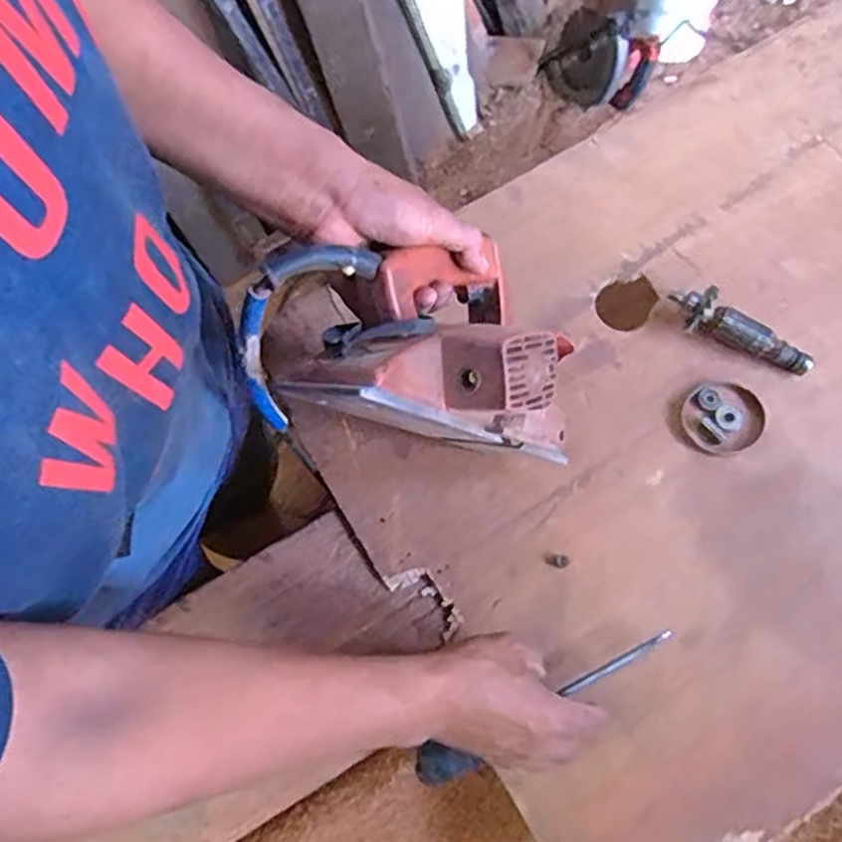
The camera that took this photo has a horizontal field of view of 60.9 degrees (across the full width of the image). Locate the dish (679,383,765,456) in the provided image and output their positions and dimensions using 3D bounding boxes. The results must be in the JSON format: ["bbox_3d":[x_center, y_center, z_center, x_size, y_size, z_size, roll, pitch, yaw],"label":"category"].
[{"bbox_3d":[0.287,-0.004,0.682,0.069,0.009,0.070,-1,72,2],"label":"dish"}]

